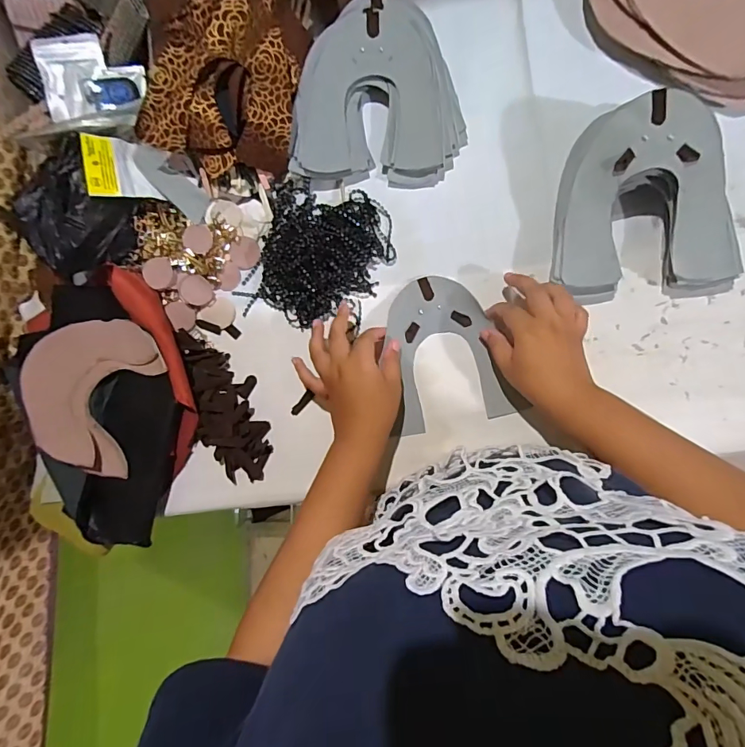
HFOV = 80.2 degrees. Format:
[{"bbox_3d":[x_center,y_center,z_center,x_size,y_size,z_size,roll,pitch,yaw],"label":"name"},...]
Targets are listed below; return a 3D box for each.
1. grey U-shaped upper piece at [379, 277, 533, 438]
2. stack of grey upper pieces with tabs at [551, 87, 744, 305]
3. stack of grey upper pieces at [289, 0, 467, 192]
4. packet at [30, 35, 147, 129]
[{"bbox_3d":[0.074,-0.024,0.467,0.124,0.010,0.157,-14,84,8],"label":"grey U-shaped upper piece"},{"bbox_3d":[0.262,-0.157,0.413,0.160,0.078,0.161,3,86,9],"label":"stack of grey upper pieces with tabs"},{"bbox_3d":[0.008,-0.311,0.486,0.177,0.037,0.197,3,86,9],"label":"stack of grey upper pieces"},{"bbox_3d":[-0.319,-0.334,0.505,0.102,0.020,0.101,-14,90,-12],"label":"packet"}]

